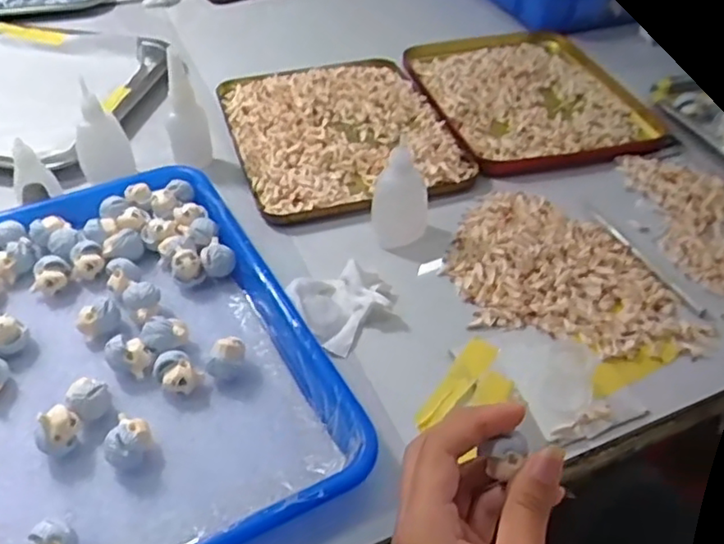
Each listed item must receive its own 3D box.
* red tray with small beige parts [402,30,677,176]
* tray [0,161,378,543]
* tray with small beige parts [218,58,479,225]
[{"bbox_3d":[0.173,-0.190,0.684,0.211,0.018,0.250,-8,44,-9],"label":"red tray with small beige parts"},{"bbox_3d":[-0.172,0.045,0.422,0.249,0.032,0.344,-20,47,-20],"label":"tray"},{"bbox_3d":[-0.022,-0.138,0.628,0.198,0.025,0.242,-12,45,-14],"label":"tray with small beige parts"}]

